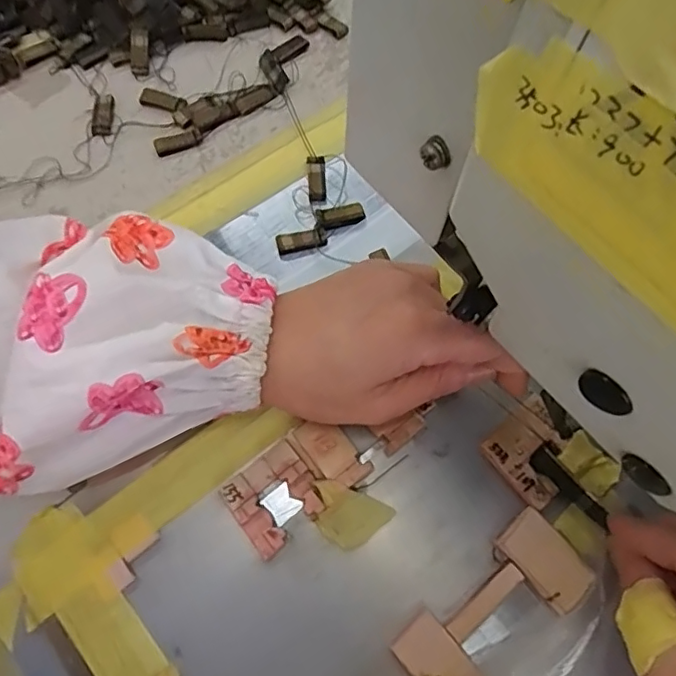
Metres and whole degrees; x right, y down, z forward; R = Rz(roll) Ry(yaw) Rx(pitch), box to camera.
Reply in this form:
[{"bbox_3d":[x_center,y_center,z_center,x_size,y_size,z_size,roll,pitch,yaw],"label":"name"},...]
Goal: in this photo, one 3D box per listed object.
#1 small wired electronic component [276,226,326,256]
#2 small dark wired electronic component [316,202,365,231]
[{"bbox_3d":[-0.019,-0.051,0.297,0.026,0.005,0.012,-14,70,-6],"label":"small wired electronic component"},{"bbox_3d":[0.002,-0.065,0.301,0.024,0.004,0.012,-15,70,-6],"label":"small dark wired electronic component"}]

